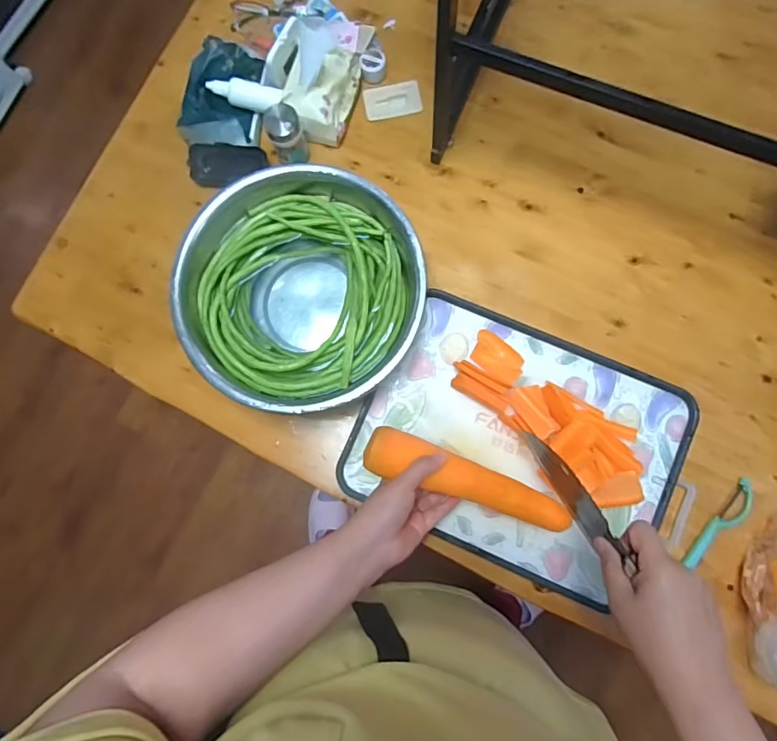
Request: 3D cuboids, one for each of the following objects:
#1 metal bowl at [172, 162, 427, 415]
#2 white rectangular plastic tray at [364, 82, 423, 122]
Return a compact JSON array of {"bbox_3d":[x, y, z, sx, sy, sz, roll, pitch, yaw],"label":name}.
[{"bbox_3d":[-0.101,-0.093,0.621,0.277,0.113,0.272,-1,82,4],"label":"metal bowl"},{"bbox_3d":[0.006,-0.387,0.706,0.081,0.004,0.045,-12,91,-3],"label":"white rectangular plastic tray"}]

